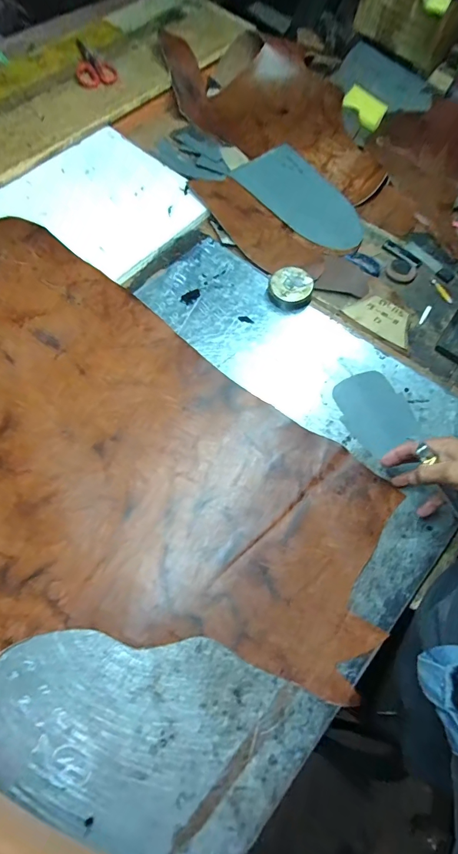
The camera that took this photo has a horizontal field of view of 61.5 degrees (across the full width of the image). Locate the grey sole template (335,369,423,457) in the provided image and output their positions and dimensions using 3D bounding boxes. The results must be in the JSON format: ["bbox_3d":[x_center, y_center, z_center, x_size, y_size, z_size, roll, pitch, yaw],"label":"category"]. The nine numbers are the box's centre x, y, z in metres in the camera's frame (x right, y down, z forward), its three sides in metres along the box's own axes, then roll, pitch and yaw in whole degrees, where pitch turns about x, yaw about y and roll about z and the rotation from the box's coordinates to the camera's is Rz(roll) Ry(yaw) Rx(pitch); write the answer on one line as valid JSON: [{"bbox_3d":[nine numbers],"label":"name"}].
[{"bbox_3d":[0.223,-0.025,0.593,0.100,0.007,0.128,-24,70,-9],"label":"grey sole template"}]

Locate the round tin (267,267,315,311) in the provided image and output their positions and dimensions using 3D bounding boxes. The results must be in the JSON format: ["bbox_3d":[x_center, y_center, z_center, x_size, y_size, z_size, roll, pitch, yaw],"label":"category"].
[{"bbox_3d":[0.107,-0.242,0.675,0.075,0.033,0.069,0,66,-1],"label":"round tin"}]

